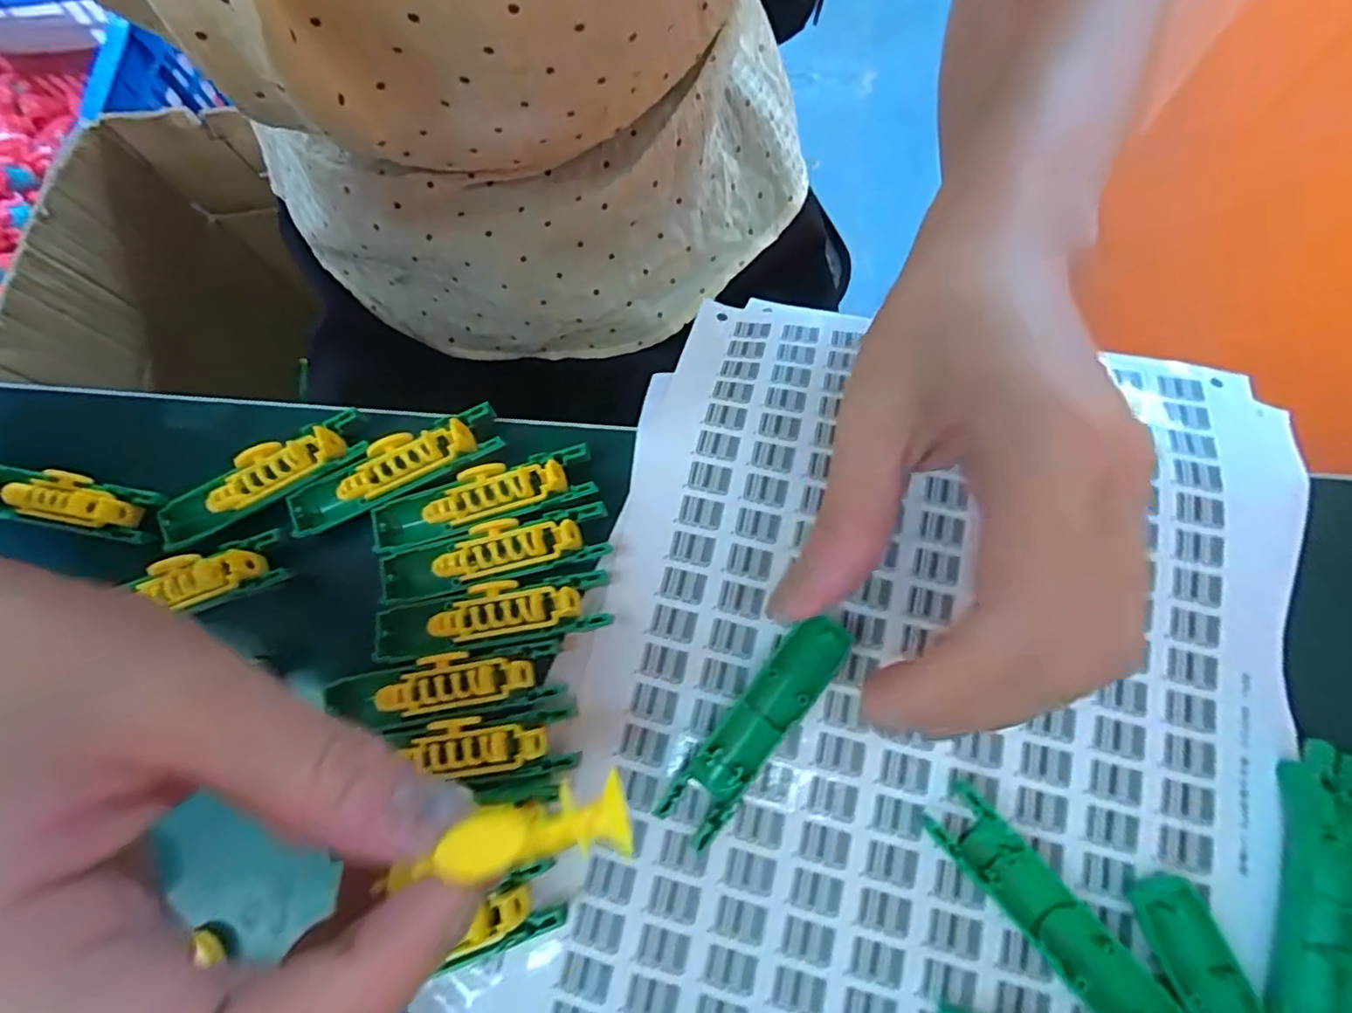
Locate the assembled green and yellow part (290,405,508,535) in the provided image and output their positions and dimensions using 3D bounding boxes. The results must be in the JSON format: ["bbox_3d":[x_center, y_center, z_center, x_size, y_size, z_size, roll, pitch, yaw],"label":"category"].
[{"bbox_3d":[-0.100,-0.014,0.204,0.077,0.008,0.020,-25,75,-3],"label":"assembled green and yellow part"}]

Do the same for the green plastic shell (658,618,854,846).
[{"bbox_3d":[0.026,0.067,0.180,0.017,0.011,0.077,39,81,12],"label":"green plastic shell"}]

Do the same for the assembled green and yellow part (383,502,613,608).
[{"bbox_3d":[-0.062,0.016,0.197,0.077,0.010,0.019,-13,75,1],"label":"assembled green and yellow part"}]

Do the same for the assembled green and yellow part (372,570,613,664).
[{"bbox_3d":[-0.061,0.036,0.190,0.077,0.012,0.020,-9,75,2],"label":"assembled green and yellow part"}]

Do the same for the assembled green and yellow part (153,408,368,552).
[{"bbox_3d":[-0.148,-0.010,0.206,0.076,0.012,0.021,-31,75,-4],"label":"assembled green and yellow part"}]

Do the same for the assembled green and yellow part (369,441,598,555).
[{"bbox_3d":[-0.067,-0.003,0.201,0.077,0.008,0.020,-16,75,0],"label":"assembled green and yellow part"}]

